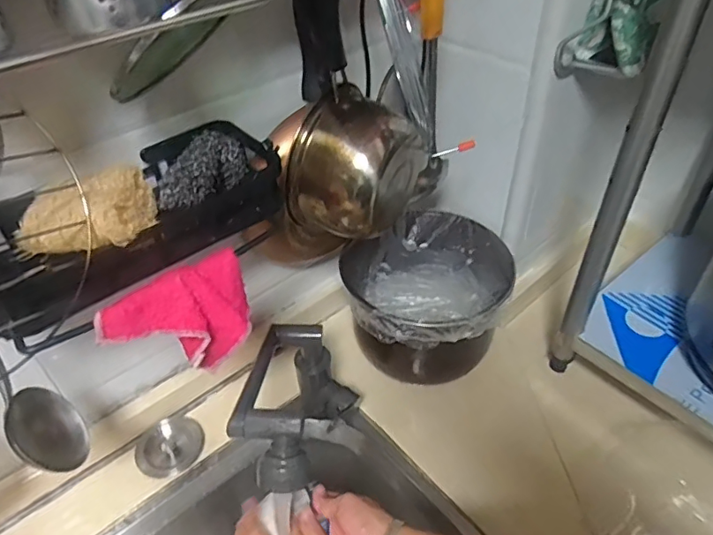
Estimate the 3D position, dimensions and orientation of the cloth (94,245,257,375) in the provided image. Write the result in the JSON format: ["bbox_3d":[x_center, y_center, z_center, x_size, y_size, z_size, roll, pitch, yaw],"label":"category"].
[{"bbox_3d":[-0.145,0.050,0.451,0.122,0.083,0.042,-29,48,-26],"label":"cloth"}]

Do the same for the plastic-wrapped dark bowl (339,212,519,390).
[{"bbox_3d":[0.106,0.061,0.775,0.221,0.180,0.225,-2,42,1],"label":"plastic-wrapped dark bowl"}]

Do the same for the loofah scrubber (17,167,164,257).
[{"bbox_3d":[-0.239,-0.050,0.456,0.106,0.048,0.063,3,42,7],"label":"loofah scrubber"}]

